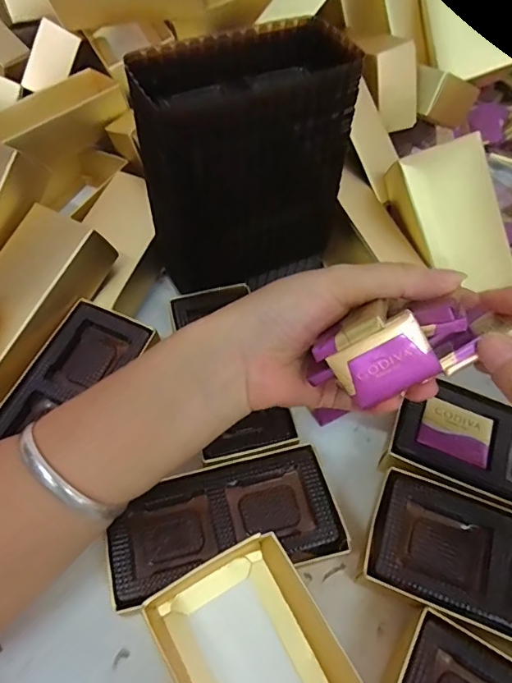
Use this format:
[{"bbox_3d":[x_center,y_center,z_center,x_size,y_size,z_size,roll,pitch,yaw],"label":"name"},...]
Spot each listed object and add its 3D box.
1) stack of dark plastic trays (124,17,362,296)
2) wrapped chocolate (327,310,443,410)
[{"bbox_3d":[-0.006,-0.104,0.289,0.120,0.126,0.077,-19,59,-14],"label":"stack of dark plastic trays"},{"bbox_3d":[0.054,0.010,0.204,0.039,0.032,0.004,-30,23,15],"label":"wrapped chocolate"}]

